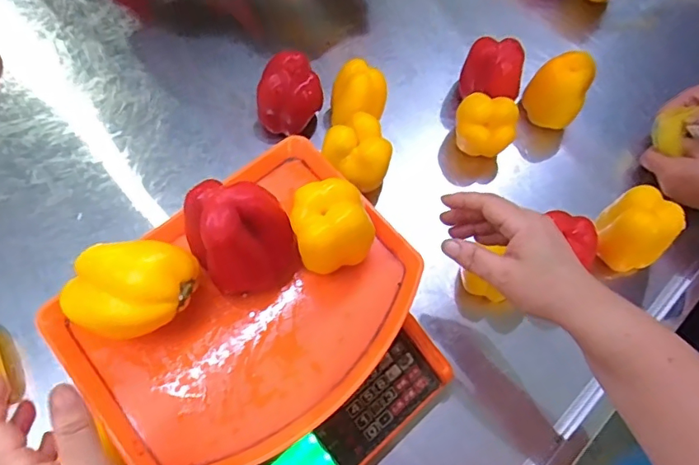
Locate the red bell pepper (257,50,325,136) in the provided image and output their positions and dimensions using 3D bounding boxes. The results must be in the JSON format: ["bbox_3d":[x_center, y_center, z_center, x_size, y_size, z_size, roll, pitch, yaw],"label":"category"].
[{"bbox_3d":[-0.072,-0.161,0.615,0.071,0.092,0.074,37,71,12],"label":"red bell pepper"}]

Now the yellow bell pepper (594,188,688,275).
[{"bbox_3d":[0.308,-0.001,0.549,0.058,0.079,0.078,-37,73,-16],"label":"yellow bell pepper"}]

